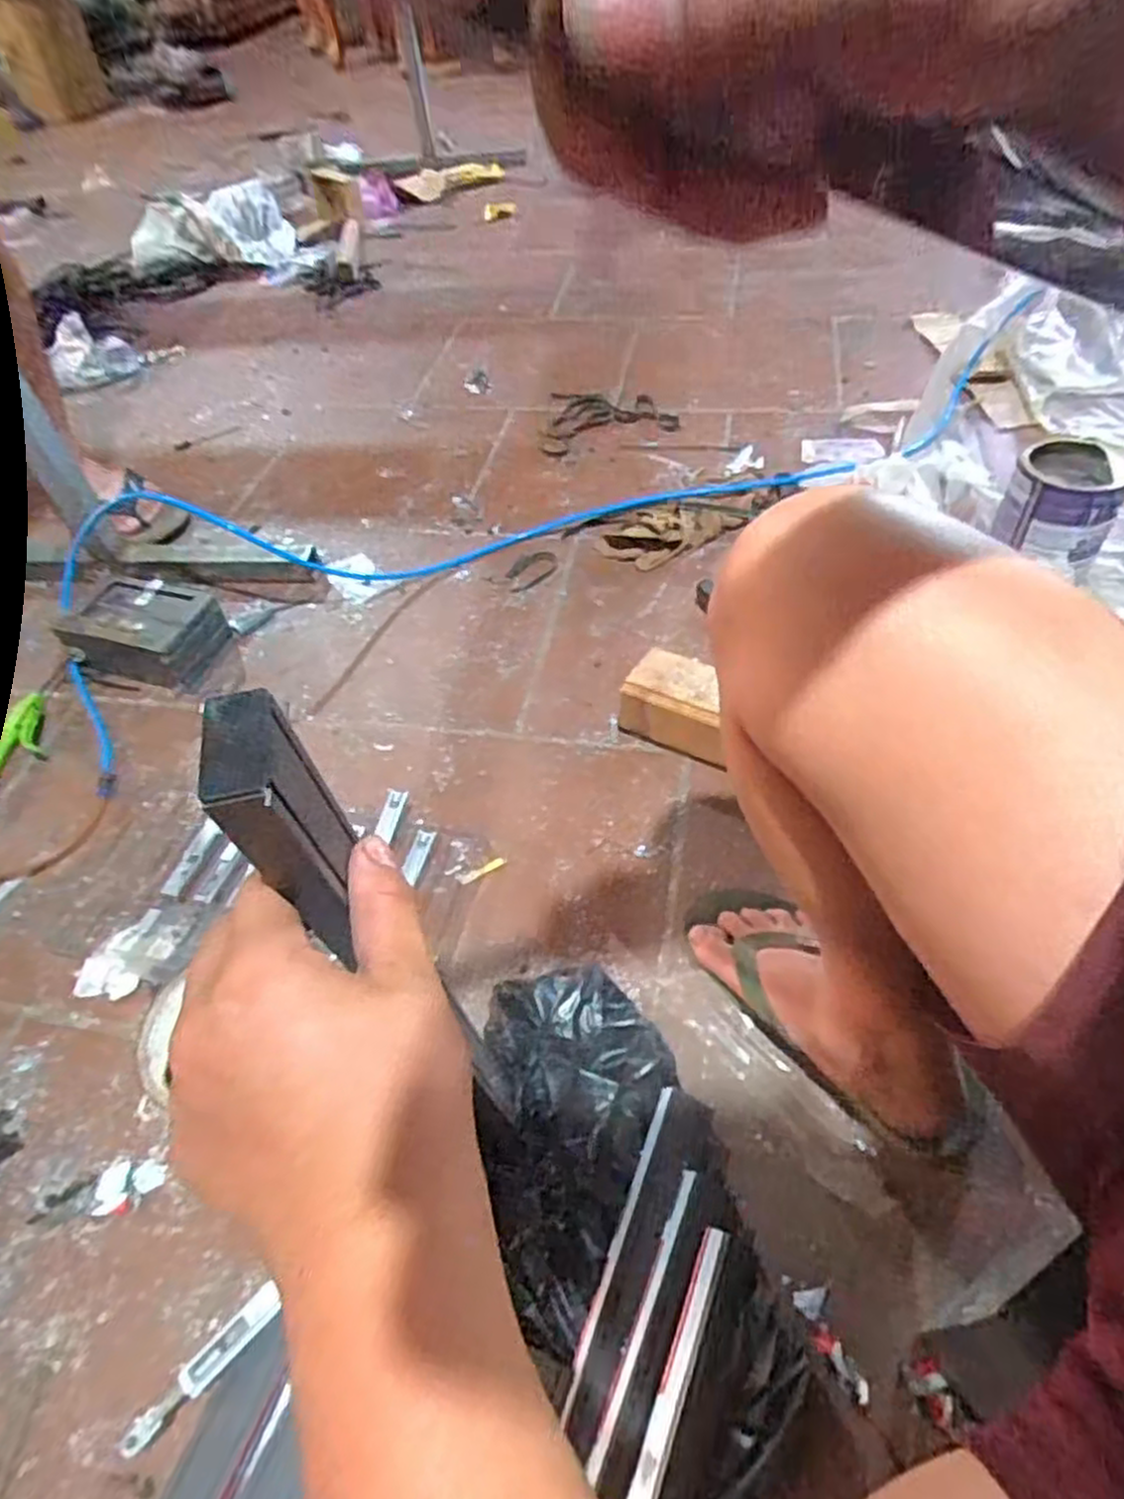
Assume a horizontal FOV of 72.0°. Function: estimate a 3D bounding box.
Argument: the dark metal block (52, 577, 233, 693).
[{"bbox_3d":[-0.555,-0.163,1.046,0.191,0.072,0.134,11,52,13],"label":"dark metal block"}]

